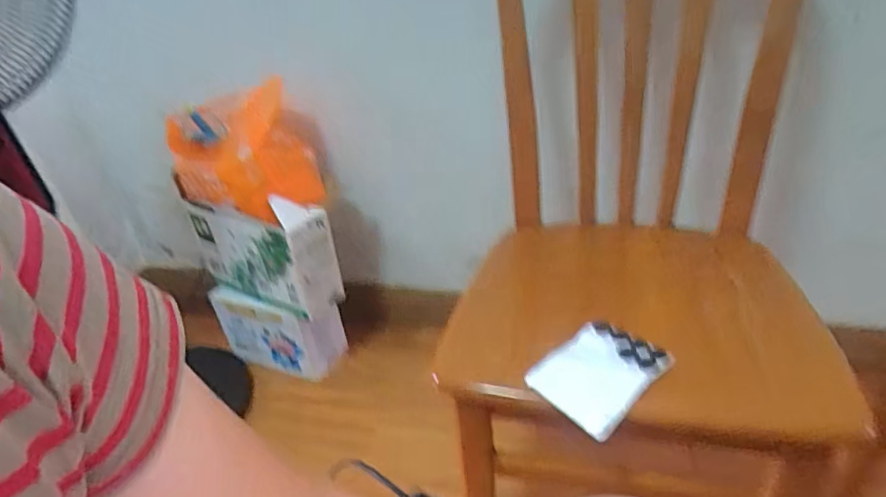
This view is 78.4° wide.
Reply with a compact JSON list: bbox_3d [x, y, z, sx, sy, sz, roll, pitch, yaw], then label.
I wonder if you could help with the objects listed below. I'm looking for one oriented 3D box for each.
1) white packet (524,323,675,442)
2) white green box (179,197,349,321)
[{"bbox_3d":[0.173,0.140,0.609,0.135,0.028,0.105,-29,38,-30],"label":"white packet"},{"bbox_3d":[-0.399,-0.002,1.199,0.332,0.248,0.110,12,37,28],"label":"white green box"}]

